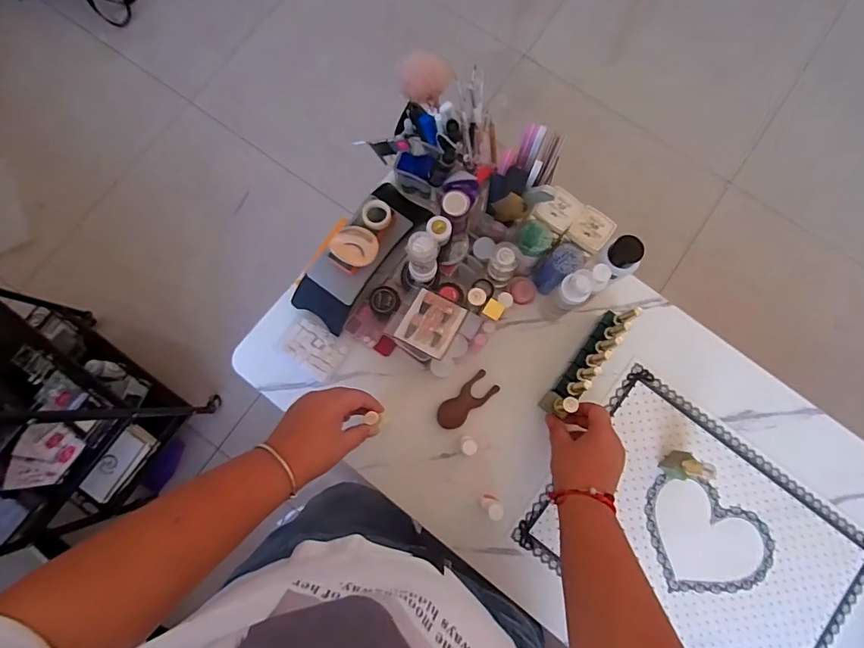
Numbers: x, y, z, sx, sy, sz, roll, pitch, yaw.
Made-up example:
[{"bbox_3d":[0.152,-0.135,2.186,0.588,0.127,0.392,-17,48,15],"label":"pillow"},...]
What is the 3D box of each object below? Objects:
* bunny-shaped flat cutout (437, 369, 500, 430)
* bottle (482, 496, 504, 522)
[{"bbox_3d":[0.046,0.104,0.633,0.090,0.004,0.037,-41,82,-7],"label":"bunny-shaped flat cutout"},{"bbox_3d":[0.074,0.227,0.586,0.018,0.066,0.019,0,79,0],"label":"bottle"}]

